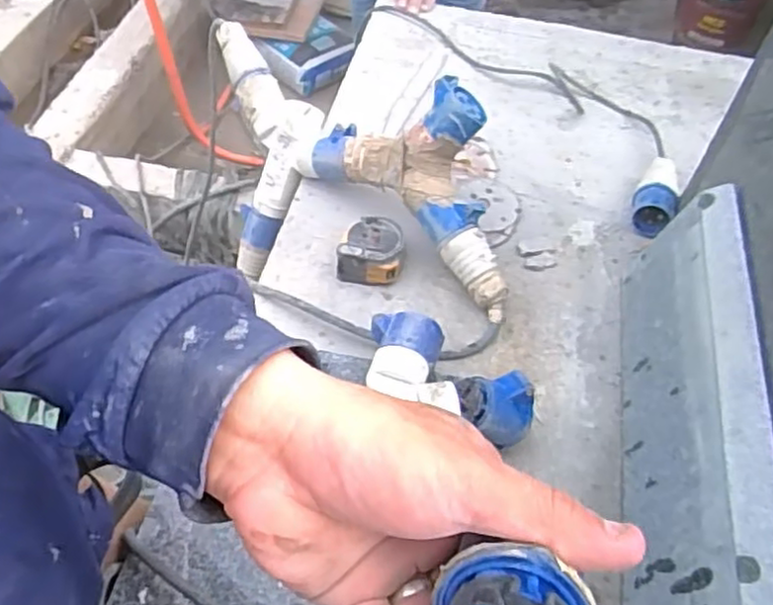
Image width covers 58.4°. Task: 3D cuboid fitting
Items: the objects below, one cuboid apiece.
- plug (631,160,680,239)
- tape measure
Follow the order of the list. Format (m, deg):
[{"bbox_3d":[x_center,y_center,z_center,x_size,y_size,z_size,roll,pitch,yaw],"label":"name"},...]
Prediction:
[{"bbox_3d":[0.316,-0.124,0.806,0.048,0.049,0.108,26,55,16],"label":"plug"},{"bbox_3d":[-0.016,-0.055,0.747,0.069,0.038,0.073,7,52,1],"label":"tape measure"}]

